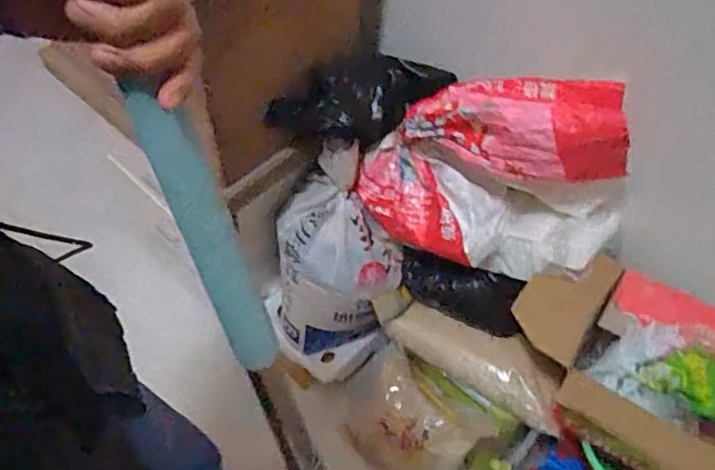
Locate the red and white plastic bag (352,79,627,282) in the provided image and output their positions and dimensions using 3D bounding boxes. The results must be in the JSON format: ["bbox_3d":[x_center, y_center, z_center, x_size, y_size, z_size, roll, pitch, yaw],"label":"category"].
[{"bbox_3d":[0.214,-0.101,0.963,0.422,0.315,0.183,19,55,8],"label":"red and white plastic bag"}]

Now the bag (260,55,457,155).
[{"bbox_3d":[0.013,-0.222,1.016,0.301,0.110,0.125,-22,59,-20],"label":"bag"}]

